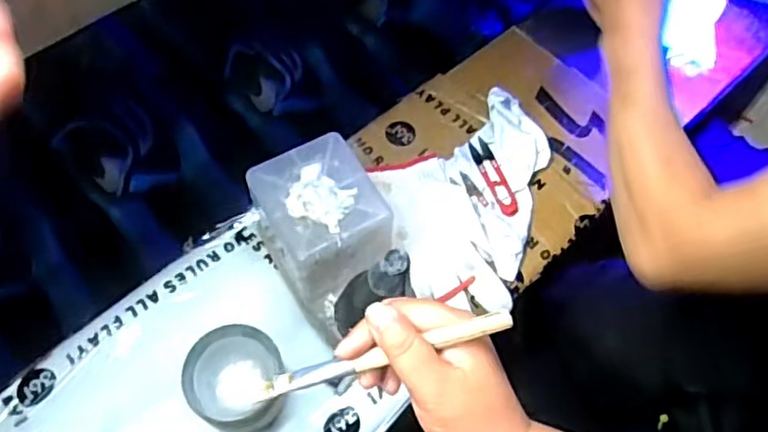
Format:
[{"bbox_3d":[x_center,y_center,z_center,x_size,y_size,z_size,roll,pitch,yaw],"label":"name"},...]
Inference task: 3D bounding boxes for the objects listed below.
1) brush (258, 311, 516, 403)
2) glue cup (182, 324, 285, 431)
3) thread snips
[{"bbox_3d":[-0.001,0.080,0.356,0.152,0.007,0.010,-19,62,11],"label":"brush"},{"bbox_3d":[-0.127,0.141,0.536,0.075,0.056,0.079,1,62,-3],"label":"glue cup"},{"bbox_3d":[0.117,-0.042,0.668,0.023,0.010,0.100,-13,63,-10],"label":"thread snips"}]

